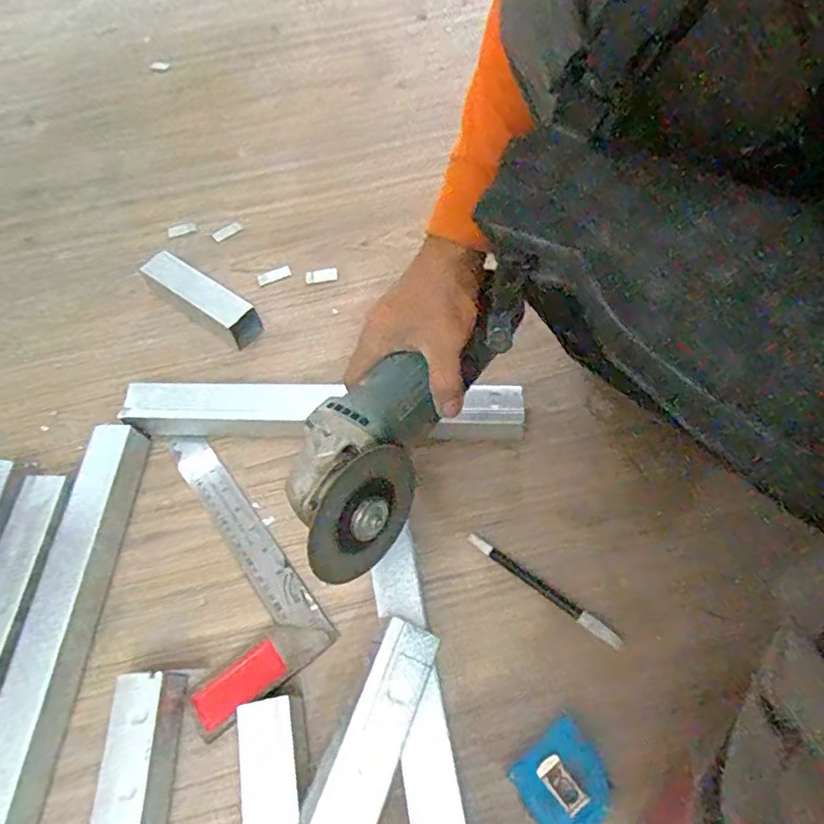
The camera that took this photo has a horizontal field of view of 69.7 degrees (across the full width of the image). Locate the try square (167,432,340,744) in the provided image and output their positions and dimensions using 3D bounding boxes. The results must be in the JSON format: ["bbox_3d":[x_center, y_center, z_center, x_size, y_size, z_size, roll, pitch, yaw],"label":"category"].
[{"bbox_3d":[-0.183,0.134,0.518,0.121,0.011,0.249,-35,64,-15],"label":"try square"}]

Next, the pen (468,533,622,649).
[{"bbox_3d":[0.107,0.145,0.487,0.141,0.009,0.012,35,68,21],"label":"pen"}]

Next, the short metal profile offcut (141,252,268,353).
[{"bbox_3d":[-0.231,-0.128,0.645,0.144,0.047,0.041,31,67,19],"label":"short metal profile offcut"}]

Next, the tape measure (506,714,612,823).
[{"bbox_3d":[0.104,0.256,0.410,0.059,0.033,0.059,-31,63,-13],"label":"tape measure"}]

